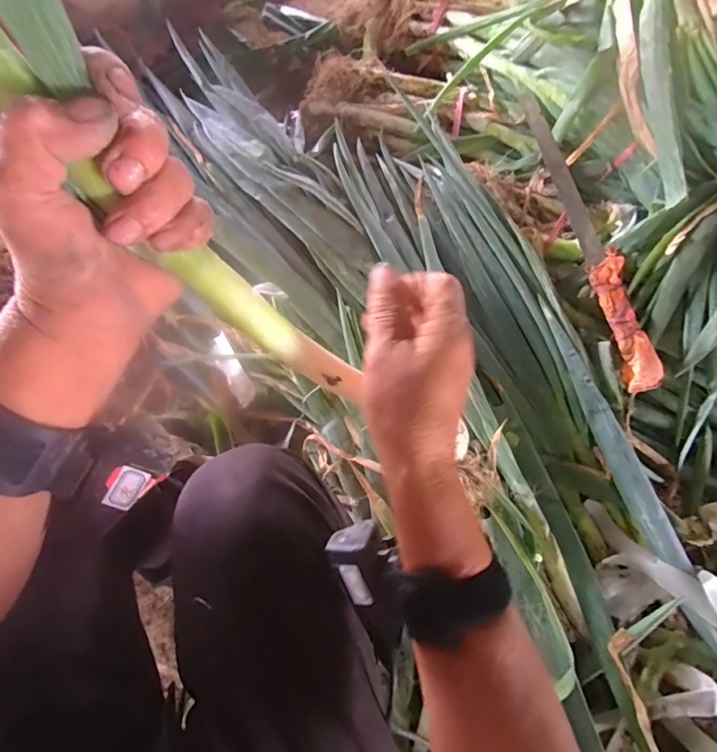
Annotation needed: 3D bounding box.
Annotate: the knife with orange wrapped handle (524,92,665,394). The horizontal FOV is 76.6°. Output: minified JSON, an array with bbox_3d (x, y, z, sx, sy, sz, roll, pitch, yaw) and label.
[{"bbox_3d":[0.350,-0.230,0.692,0.051,0.032,0.520,-10,72,-4],"label":"knife with orange wrapped handle"}]

